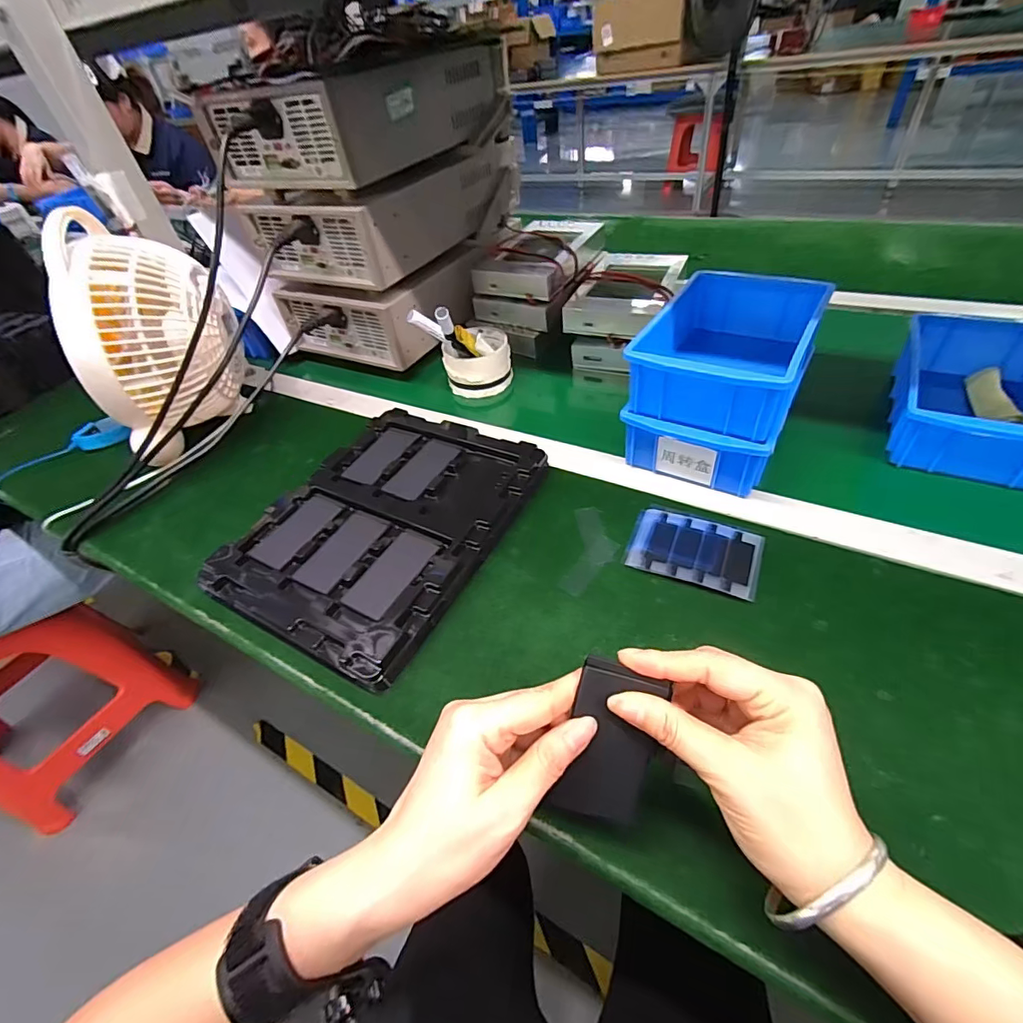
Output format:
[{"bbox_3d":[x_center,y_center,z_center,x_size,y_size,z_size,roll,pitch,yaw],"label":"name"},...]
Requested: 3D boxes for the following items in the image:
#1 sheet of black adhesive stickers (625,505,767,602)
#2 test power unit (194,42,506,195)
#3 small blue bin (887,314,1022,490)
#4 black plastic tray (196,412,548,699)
[{"bbox_3d":[0.155,0.030,0.414,0.102,0.007,0.075,15,51,23],"label":"sheet of black adhesive stickers"},{"bbox_3d":[-0.174,-0.497,0.610,0.225,0.094,0.323,16,51,23],"label":"test power unit"},{"bbox_3d":[0.446,-0.111,0.466,0.130,0.062,0.203,19,53,25],"label":"small blue bin"},{"bbox_3d":[-0.120,0.005,0.468,0.213,0.025,0.273,19,52,26],"label":"black plastic tray"}]

